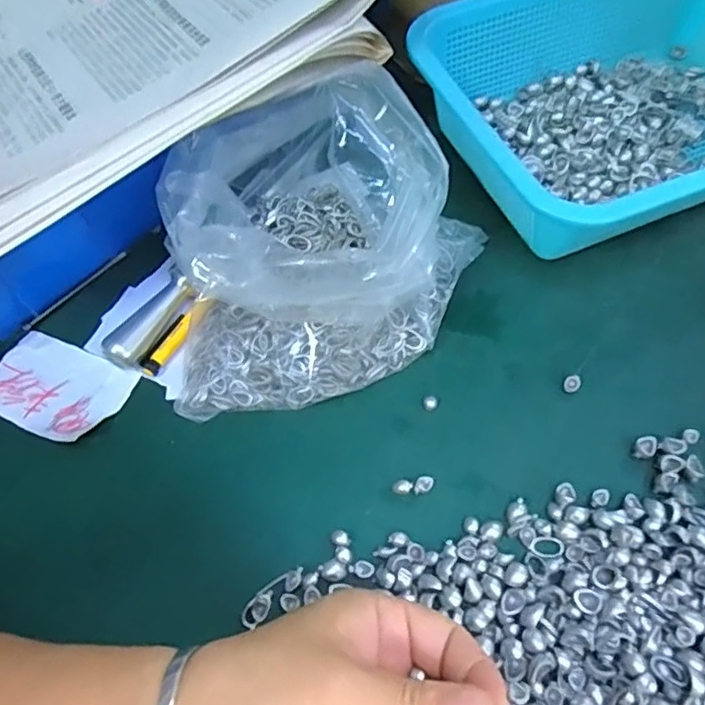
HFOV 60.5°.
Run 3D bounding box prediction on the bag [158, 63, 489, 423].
[{"bbox_3d":[-0.012,-0.060,0.329,0.174,0.098,0.150,-5,60,-1],"label":"bag"}]

